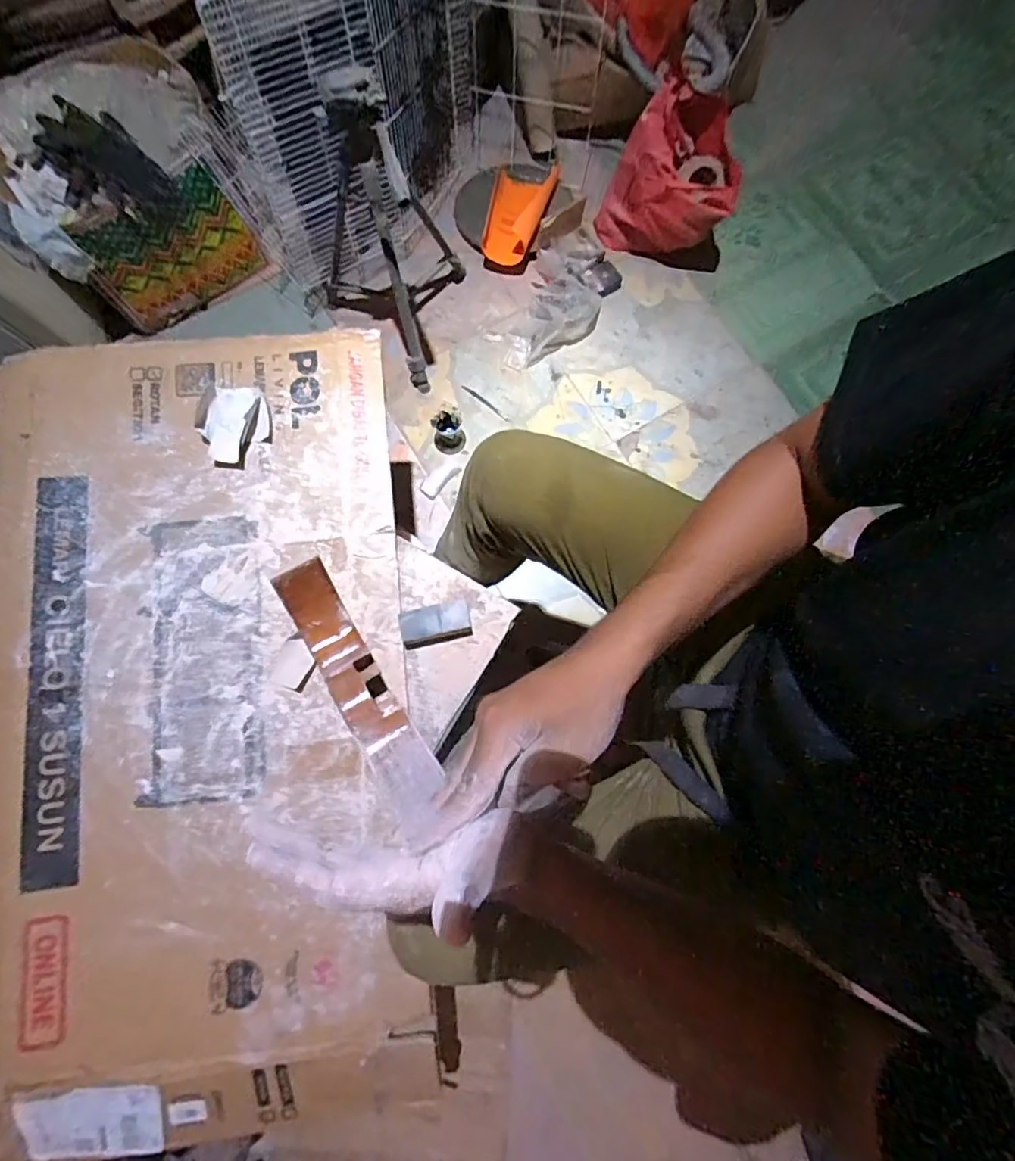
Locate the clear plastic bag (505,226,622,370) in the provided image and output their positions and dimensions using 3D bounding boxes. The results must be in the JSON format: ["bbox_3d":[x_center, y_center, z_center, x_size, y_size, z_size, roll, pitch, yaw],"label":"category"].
[{"bbox_3d":[0.130,-0.666,1.287,0.188,0.111,0.373,29,79,5],"label":"clear plastic bag"}]

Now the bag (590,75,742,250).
[{"bbox_3d":[0.376,-0.908,1.242,0.278,0.281,0.222,19,78,3],"label":"bag"}]

